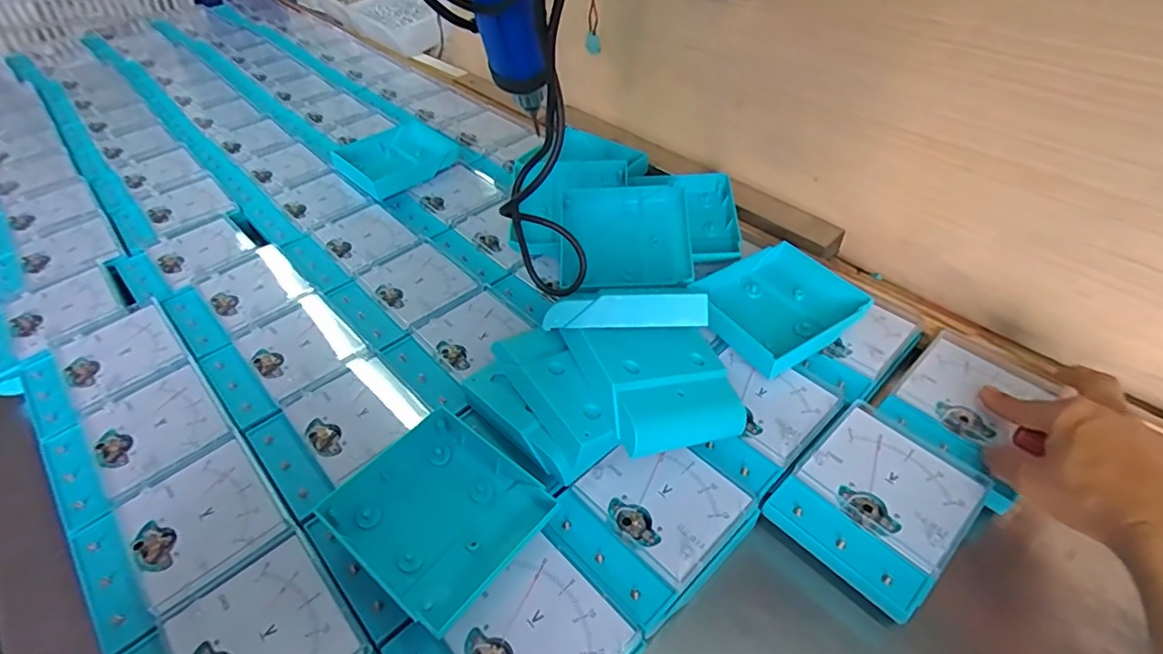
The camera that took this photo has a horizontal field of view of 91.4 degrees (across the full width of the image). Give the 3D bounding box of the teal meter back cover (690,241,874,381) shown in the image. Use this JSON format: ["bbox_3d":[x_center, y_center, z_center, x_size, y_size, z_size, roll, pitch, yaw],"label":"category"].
[{"bbox_3d":[0.163,-0.018,0.477,0.113,0.028,0.107,-26,51,-22],"label":"teal meter back cover"}]

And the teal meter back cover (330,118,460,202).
[{"bbox_3d":[-0.217,-0.203,0.673,0.125,0.024,0.114,-35,55,-28],"label":"teal meter back cover"}]

